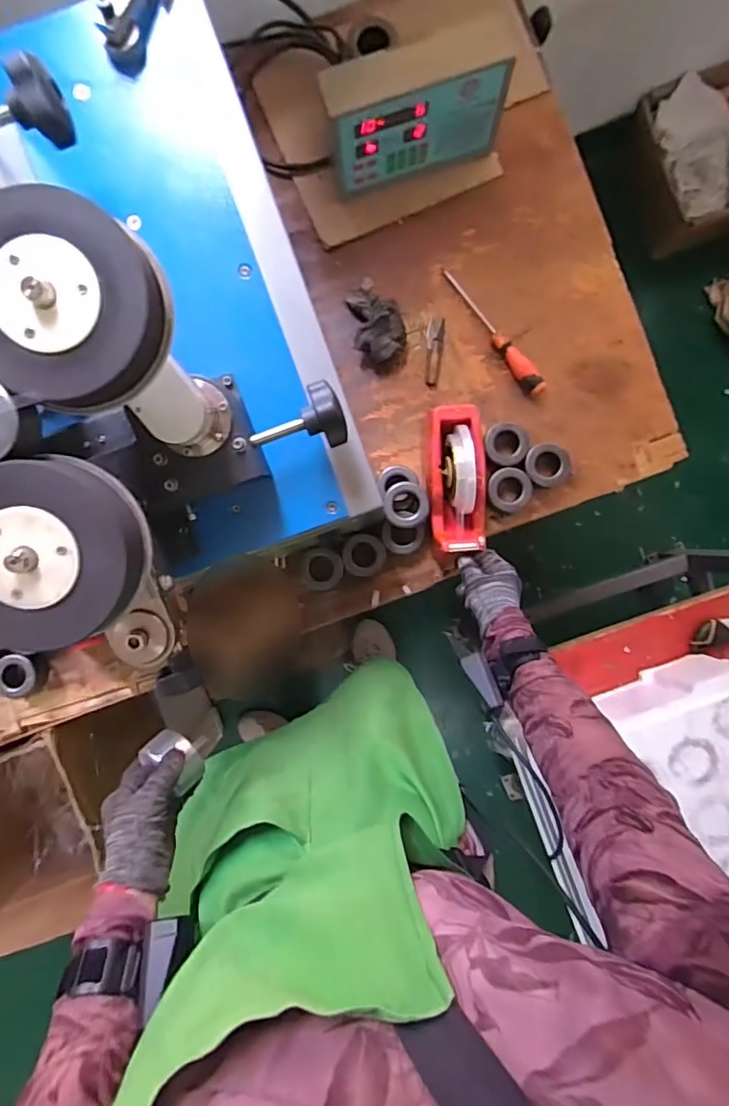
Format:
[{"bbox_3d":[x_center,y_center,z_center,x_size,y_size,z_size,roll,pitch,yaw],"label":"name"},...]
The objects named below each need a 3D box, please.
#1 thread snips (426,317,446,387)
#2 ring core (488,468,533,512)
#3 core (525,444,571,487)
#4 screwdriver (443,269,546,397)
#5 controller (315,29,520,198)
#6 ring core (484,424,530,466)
[{"bbox_3d":[0.101,-0.292,0.789,0.025,0.004,0.097,6,91,2],"label":"thread snips"},{"bbox_3d":[0.203,-0.088,0.768,0.060,0.041,0.061,0,91,2],"label":"ring core"},{"bbox_3d":[0.256,-0.122,0.767,0.060,0.046,0.061,0,91,2],"label":"core"},{"bbox_3d":[0.182,-0.314,0.772,0.025,0.031,0.220,-36,89,2],"label":"screwdriver"},{"bbox_3d":[0.063,-0.558,0.703,0.223,0.150,0.073,-13,90,2],"label":"controller"},{"bbox_3d":[0.199,-0.151,0.766,0.057,0.040,0.060,0,91,2],"label":"ring core"}]

